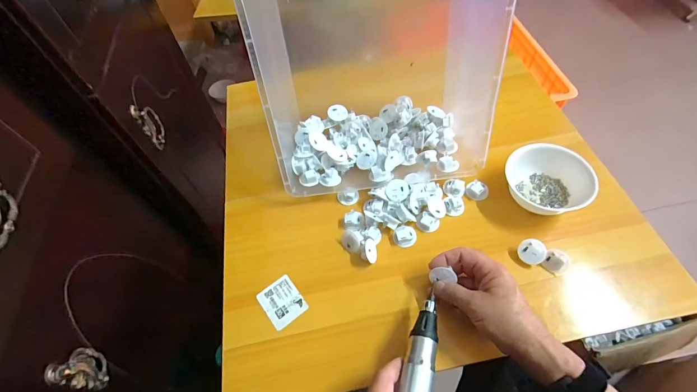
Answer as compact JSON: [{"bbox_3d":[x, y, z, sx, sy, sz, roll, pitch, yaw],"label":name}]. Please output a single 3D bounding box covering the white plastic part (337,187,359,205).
[{"bbox_3d":[0.000,0.000,0.538,0.029,0.017,0.027,-2,57,3],"label":"white plastic part"}]

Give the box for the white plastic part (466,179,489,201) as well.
[{"bbox_3d":[0.198,-0.008,0.522,0.032,0.016,0.026,29,63,21],"label":"white plastic part"}]

